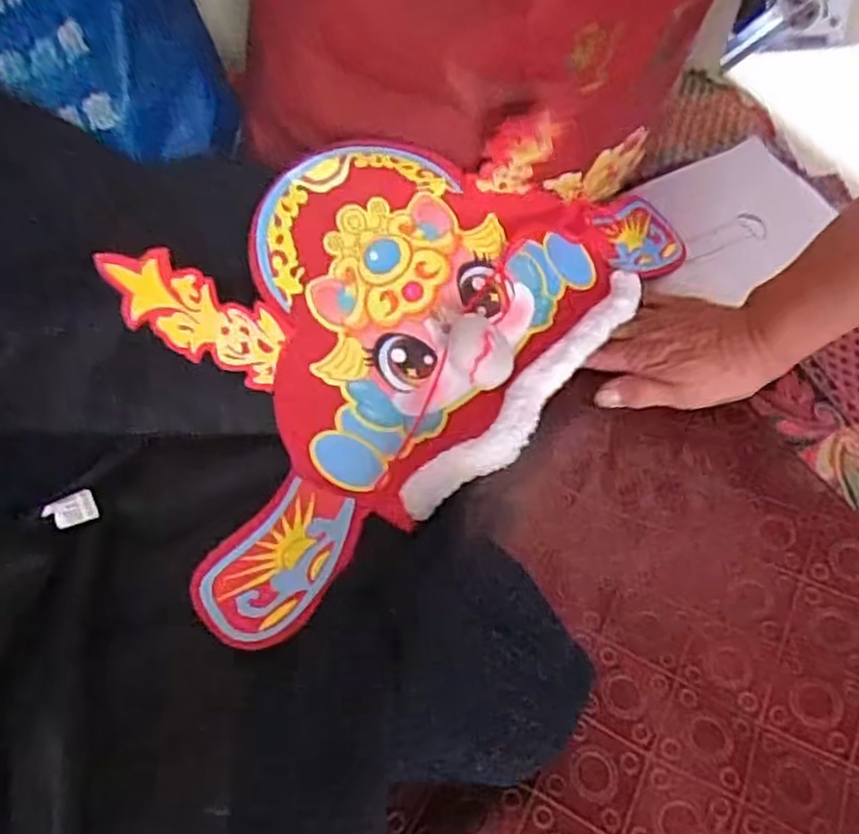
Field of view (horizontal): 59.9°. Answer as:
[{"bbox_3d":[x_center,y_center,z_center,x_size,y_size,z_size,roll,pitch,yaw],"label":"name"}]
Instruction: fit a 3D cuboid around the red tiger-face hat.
[{"bbox_3d":[0.007,-0.081,0.443,0.408,0.129,0.191,-34,60,-28],"label":"red tiger-face hat"}]

